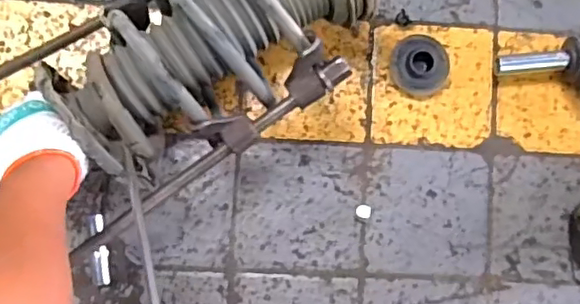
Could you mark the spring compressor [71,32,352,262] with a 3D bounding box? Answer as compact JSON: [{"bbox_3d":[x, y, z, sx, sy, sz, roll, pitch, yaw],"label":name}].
[{"bbox_3d":[-0.083,0.003,0.573,0.316,0.042,0.045,-37,88,8],"label":"spring compressor"}]

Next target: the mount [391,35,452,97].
[{"bbox_3d":[0.159,-0.105,0.709,0.068,0.035,0.069,0,86,-2],"label":"mount"}]

